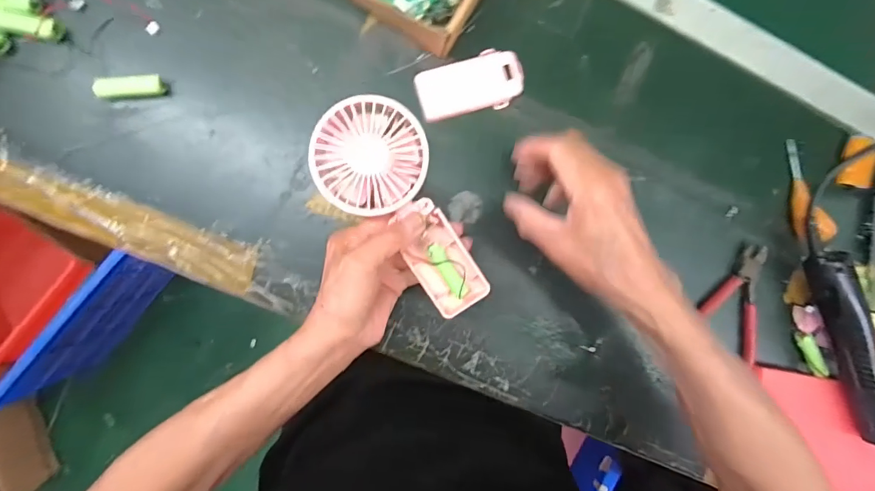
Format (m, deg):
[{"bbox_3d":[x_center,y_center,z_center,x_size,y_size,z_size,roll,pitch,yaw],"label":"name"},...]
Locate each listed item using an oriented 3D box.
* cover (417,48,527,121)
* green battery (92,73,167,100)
[{"bbox_3d":[0.031,-0.149,0.386,0.097,0.016,0.049,-16,96,-5],"label":"cover"},{"bbox_3d":[-0.261,-0.134,0.352,0.052,0.012,0.018,-6,95,-6],"label":"green battery"}]

